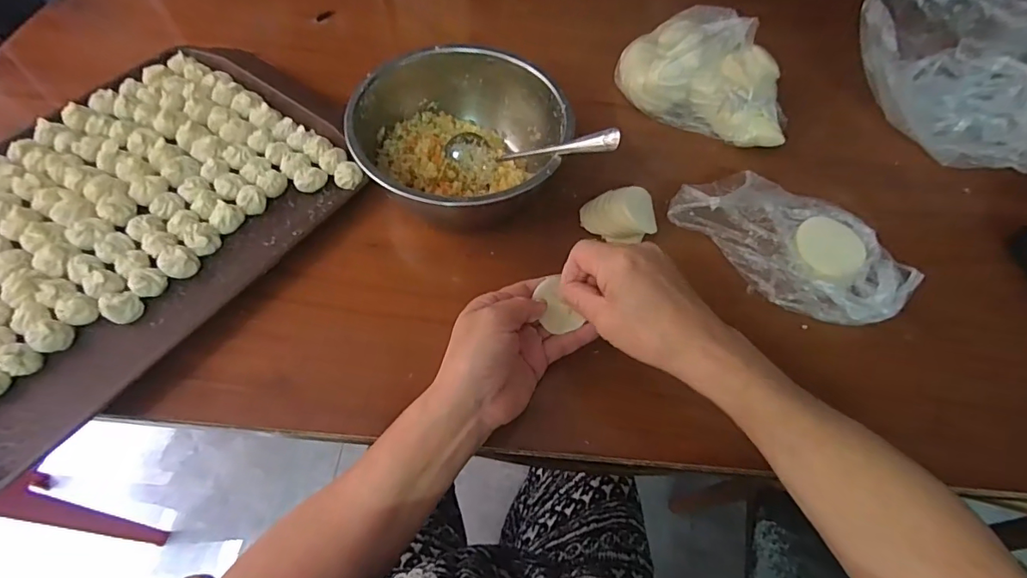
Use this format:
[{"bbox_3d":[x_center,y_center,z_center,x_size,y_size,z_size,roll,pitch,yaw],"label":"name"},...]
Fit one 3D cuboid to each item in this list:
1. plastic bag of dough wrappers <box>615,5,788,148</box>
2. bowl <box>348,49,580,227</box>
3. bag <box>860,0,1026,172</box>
[{"bbox_3d":[0.209,-0.237,0.516,0.185,0.085,0.117,21,62,9],"label":"plastic bag of dough wrappers"},{"bbox_3d":[-0.047,-0.136,0.449,0.179,0.077,0.163,1,60,-2],"label":"bowl"},{"bbox_3d":[0.453,-0.219,0.497,0.234,0.117,0.106,32,64,14],"label":"bag"}]

